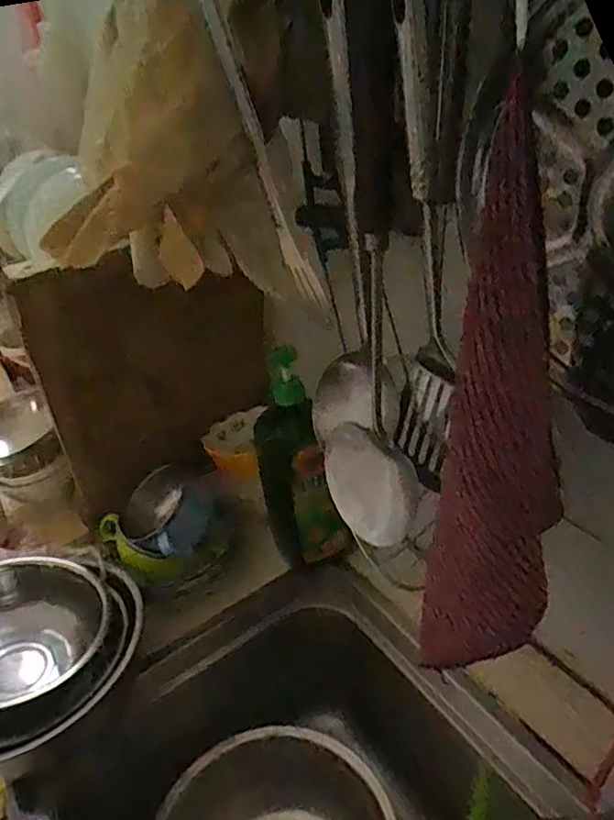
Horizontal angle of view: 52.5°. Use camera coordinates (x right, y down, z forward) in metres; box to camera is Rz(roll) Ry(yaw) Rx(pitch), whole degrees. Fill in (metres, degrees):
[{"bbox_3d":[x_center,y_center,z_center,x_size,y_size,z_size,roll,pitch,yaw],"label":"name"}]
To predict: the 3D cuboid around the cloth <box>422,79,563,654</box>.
[{"bbox_3d":[0.108,0.020,0.357,0.073,0.341,0.052,6,36,19],"label":"cloth"}]

